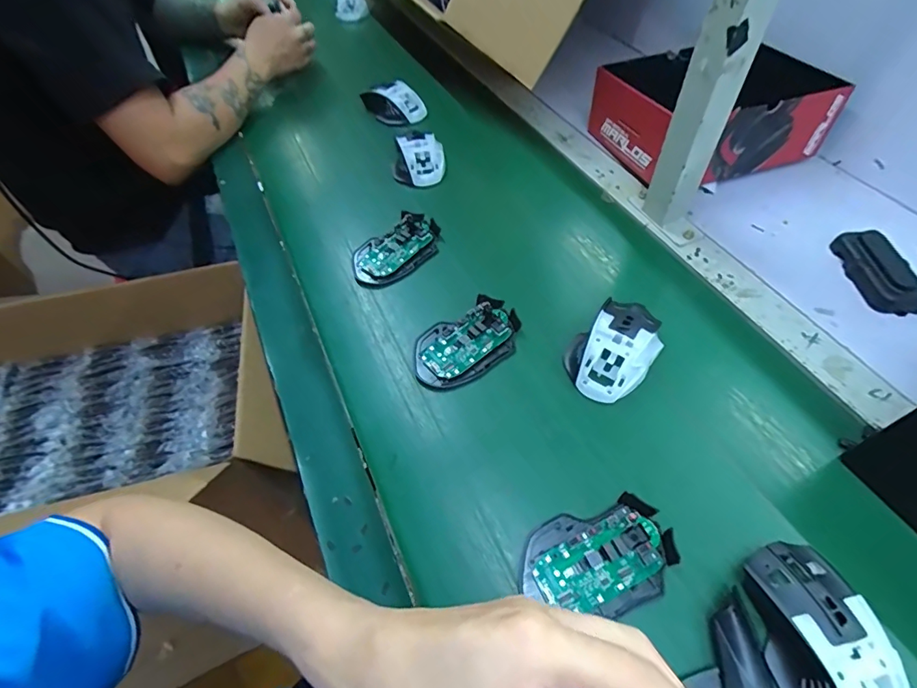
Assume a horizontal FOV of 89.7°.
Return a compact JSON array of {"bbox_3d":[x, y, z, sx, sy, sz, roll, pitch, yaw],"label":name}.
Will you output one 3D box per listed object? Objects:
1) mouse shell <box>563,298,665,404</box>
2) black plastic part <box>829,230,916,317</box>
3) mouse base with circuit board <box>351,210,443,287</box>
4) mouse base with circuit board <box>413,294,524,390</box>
[{"bbox_3d":[0.149,0.002,0.429,0.066,0.034,0.104,36,62,27],"label":"mouse shell"},{"bbox_3d":[0.439,-0.077,0.481,0.046,0.025,0.101,-2,52,2],"label":"black plastic part"},{"bbox_3d":[-0.071,-0.109,0.529,0.109,0.025,0.065,-32,57,-20],"label":"mouse base with circuit board"},{"bbox_3d":[0.009,-0.001,0.450,0.111,0.022,0.071,-24,55,-15],"label":"mouse base with circuit board"}]

